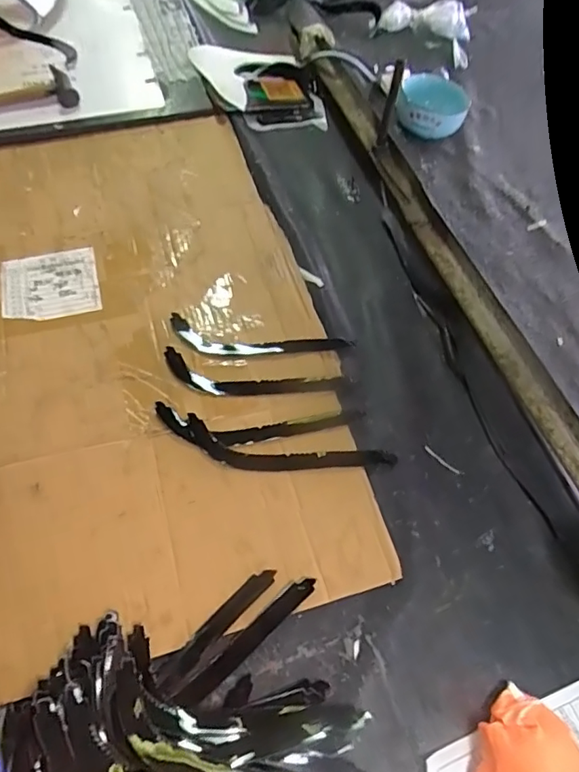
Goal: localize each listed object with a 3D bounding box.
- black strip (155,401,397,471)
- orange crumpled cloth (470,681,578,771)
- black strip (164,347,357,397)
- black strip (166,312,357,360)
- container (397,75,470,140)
[{"bbox_3d":[-0.018,0.065,0.551,0.250,0.014,0.054,11,59,2],"label":"black strip"},{"bbox_3d":[0.177,0.281,0.404,0.069,0.049,0.084,35,63,16],"label":"orange crumpled cloth"},{"bbox_3d":[-0.034,-0.007,0.589,0.210,0.006,0.051,9,59,1],"label":"black strip"},{"bbox_3d":[-0.033,-0.049,0.614,0.209,0.008,0.051,7,59,0],"label":"black strip"},{"bbox_3d":[0.214,-0.415,0.815,0.106,0.062,0.093,15,59,5],"label":"container"}]

